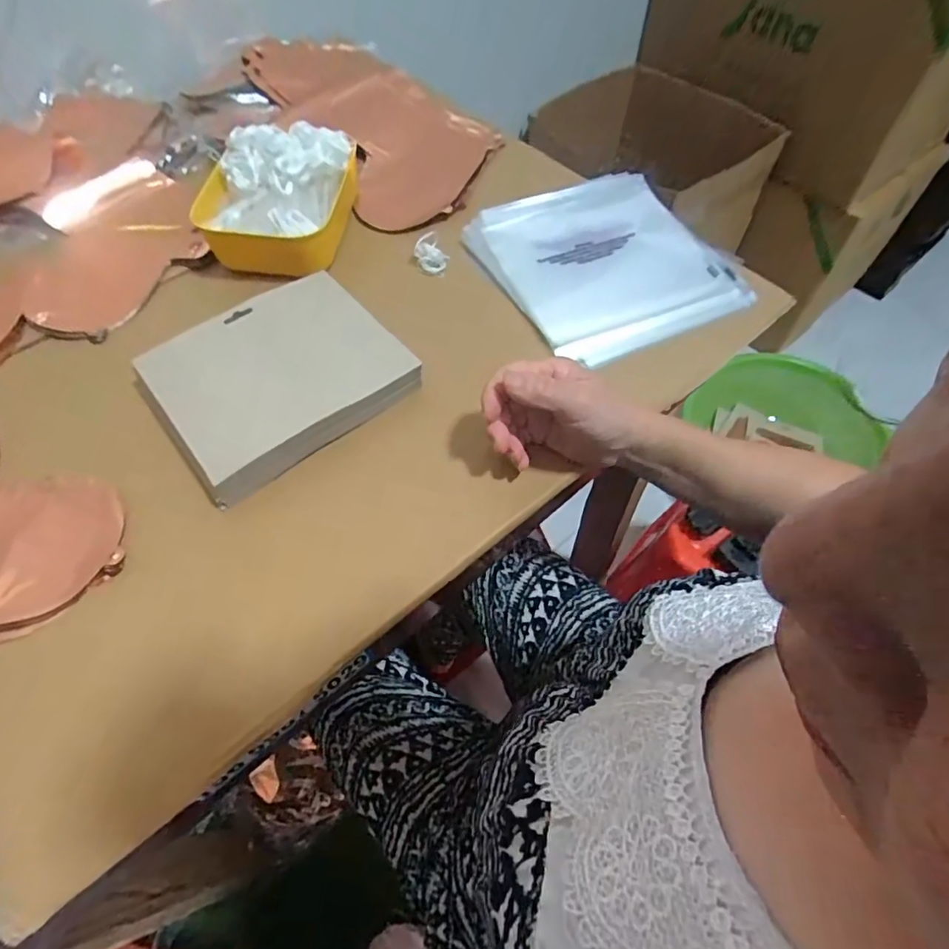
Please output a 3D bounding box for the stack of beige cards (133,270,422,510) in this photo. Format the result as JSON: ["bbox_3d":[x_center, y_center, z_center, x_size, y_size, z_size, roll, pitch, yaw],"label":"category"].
[{"bbox_3d":[-0.170,-0.085,0.460,0.199,0.029,0.162,-34,64,-18],"label":"stack of beige cards"}]

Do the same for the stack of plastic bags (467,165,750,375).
[{"bbox_3d":[0.138,-0.223,0.548,0.225,0.026,0.229,-24,61,-13],"label":"stack of plastic bags"}]

